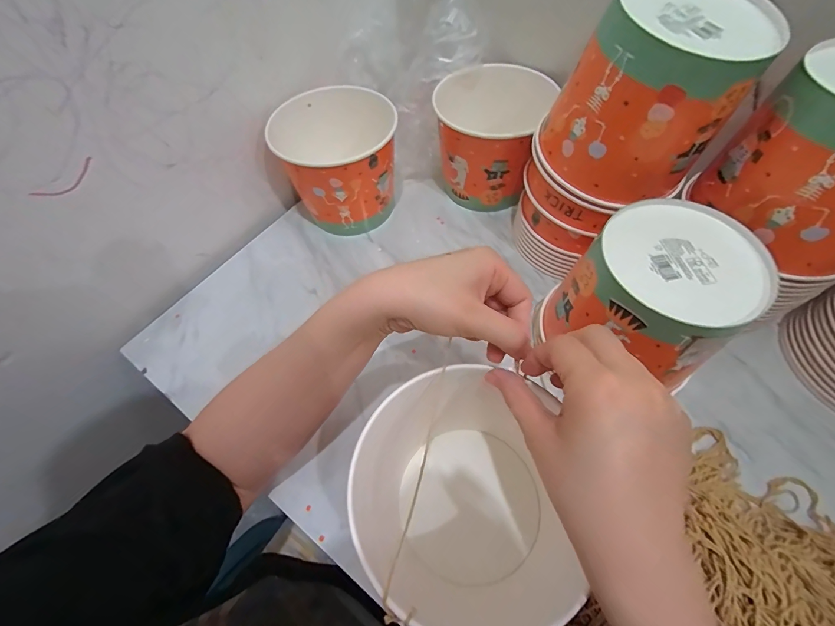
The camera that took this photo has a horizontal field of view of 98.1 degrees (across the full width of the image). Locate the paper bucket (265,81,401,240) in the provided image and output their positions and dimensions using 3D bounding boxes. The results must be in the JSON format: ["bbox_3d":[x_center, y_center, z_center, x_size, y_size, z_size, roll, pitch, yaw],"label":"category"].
[{"bbox_3d":[-0.107,-0.214,0.513,0.152,0.130,0.178,-16,60,-6],"label":"paper bucket"}]

